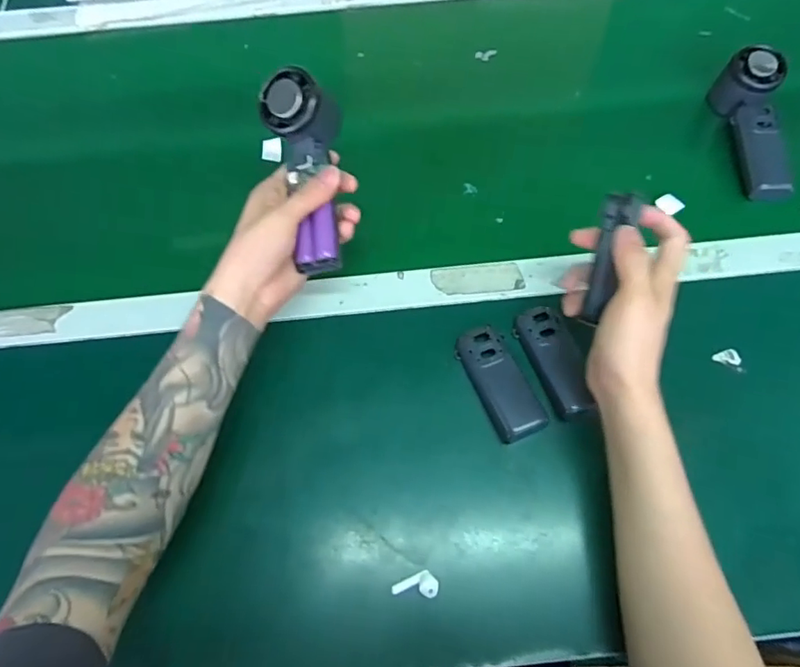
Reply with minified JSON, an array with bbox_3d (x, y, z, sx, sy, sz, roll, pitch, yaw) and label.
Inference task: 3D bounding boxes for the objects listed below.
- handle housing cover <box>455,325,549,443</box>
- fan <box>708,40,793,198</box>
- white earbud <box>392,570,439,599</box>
[{"bbox_3d":[0.087,0.043,0.482,0.042,0.021,0.104,-24,68,-9],"label":"handle housing cover"},{"bbox_3d":[0.378,-0.213,0.560,0.056,0.060,0.162,-2,66,0],"label":"fan"},{"bbox_3d":[0.012,0.195,0.423,0.035,0.012,0.019,4,66,3],"label":"white earbud"}]

